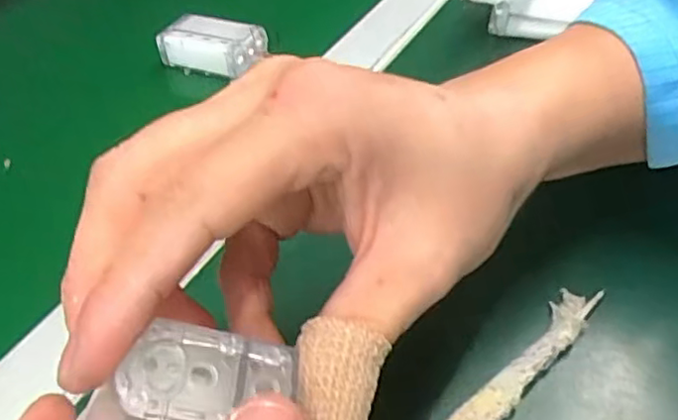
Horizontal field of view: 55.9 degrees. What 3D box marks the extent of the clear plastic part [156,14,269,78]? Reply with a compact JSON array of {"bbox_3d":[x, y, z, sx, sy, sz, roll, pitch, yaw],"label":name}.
[{"bbox_3d":[-0.078,-0.104,0.396,0.060,0.020,0.035,13,48,19],"label":"clear plastic part"}]

